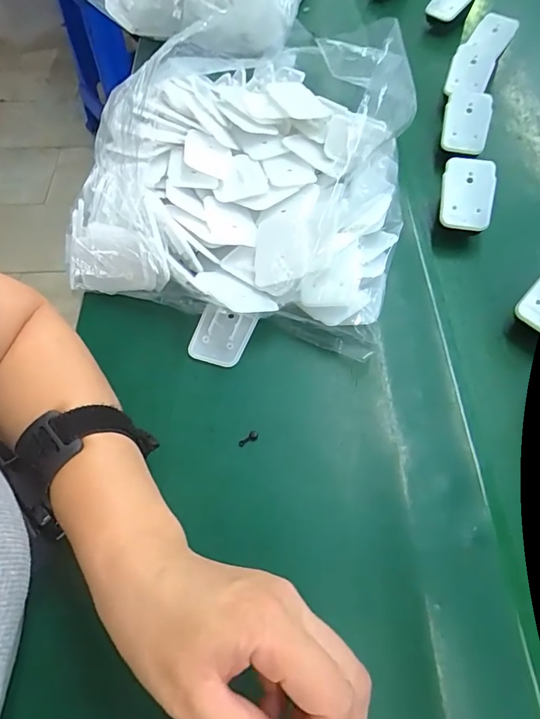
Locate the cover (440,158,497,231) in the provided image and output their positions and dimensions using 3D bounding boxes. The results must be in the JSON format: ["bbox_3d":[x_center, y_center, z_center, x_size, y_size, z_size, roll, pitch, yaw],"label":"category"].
[{"bbox_3d":[0.172,-0.145,0.386,0.042,0.007,0.063,6,86,14],"label":"cover"}]

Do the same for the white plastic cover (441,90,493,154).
[{"bbox_3d":[0.193,-0.231,0.432,0.044,0.010,0.059,13,90,3],"label":"white plastic cover"}]

